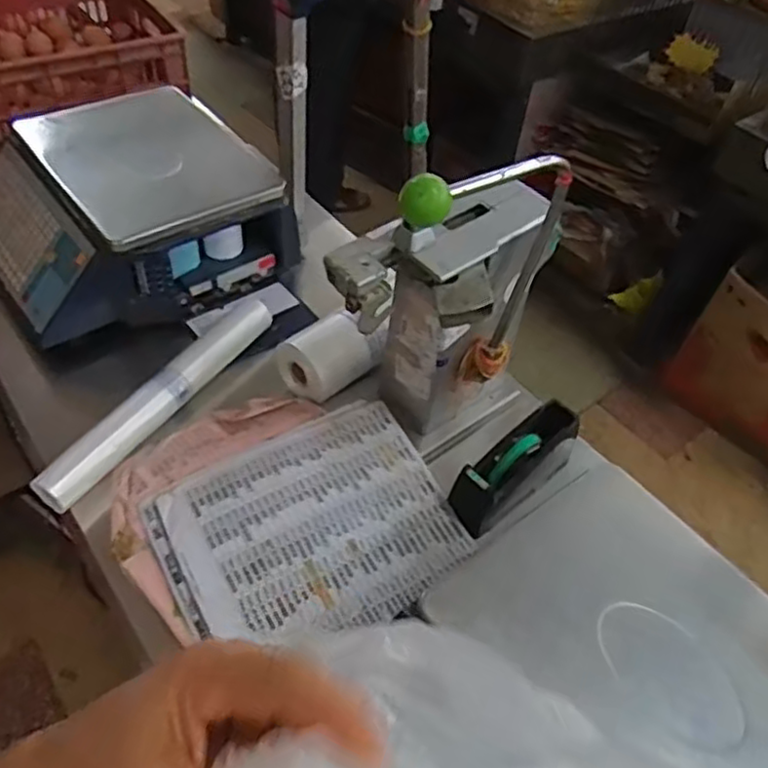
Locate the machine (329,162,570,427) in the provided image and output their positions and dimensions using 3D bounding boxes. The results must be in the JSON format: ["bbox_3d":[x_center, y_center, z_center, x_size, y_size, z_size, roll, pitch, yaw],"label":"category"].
[{"bbox_3d":[0.059,-0.086,0.716,0.138,0.384,0.247,38,55,24],"label":"machine"}]

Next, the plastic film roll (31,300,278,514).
[{"bbox_3d":[-0.268,0.009,0.836,0.048,0.041,0.362,28,52,17],"label":"plastic film roll"}]

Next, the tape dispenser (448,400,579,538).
[{"bbox_3d":[0.152,0.095,0.797,0.170,0.088,0.057,-31,58,-29],"label":"tape dispenser"}]

